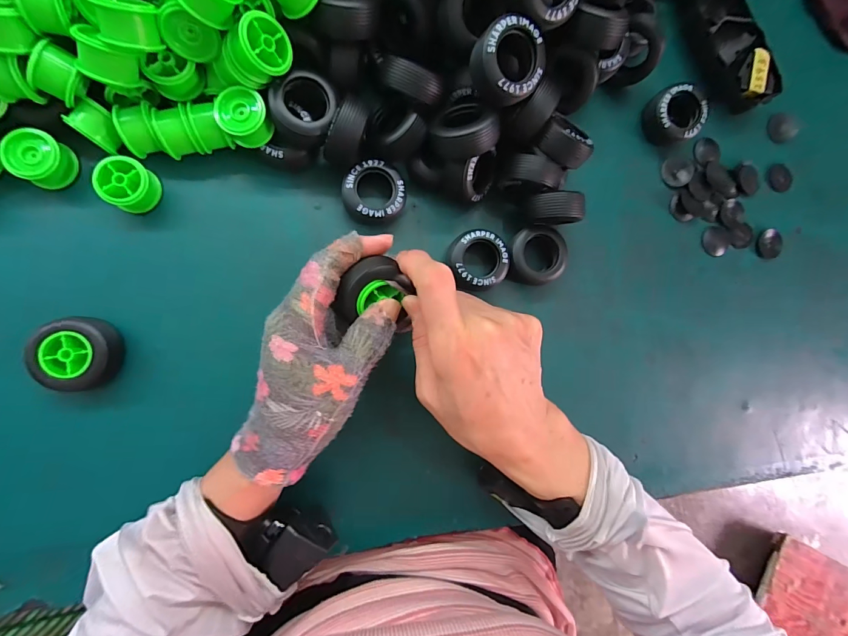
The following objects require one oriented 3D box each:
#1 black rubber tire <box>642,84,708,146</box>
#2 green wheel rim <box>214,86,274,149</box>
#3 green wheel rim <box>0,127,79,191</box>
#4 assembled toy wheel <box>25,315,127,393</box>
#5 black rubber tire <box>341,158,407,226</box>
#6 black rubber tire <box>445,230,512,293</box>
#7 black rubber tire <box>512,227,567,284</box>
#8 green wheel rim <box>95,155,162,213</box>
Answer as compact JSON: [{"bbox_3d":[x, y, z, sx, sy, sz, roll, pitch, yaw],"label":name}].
[{"bbox_3d":[0.230,-0.187,0.346,0.042,0.026,0.044,0,90,-7],"label":"black rubber tire"},{"bbox_3d":[-0.126,-0.140,0.267,0.032,0.024,0.031,0,88,-8],"label":"green wheel rim"},{"bbox_3d":[-0.267,-0.110,0.263,0.031,0.021,0.034,0,88,-8],"label":"green wheel rim"},{"bbox_3d":[-0.238,0.026,0.264,0.047,0.028,0.049,0,88,-8],"label":"assembled toy wheel"},{"bbox_3d":[-0.039,-0.100,0.301,0.048,0.026,0.045,9,89,-7],"label":"black rubber tire"},{"bbox_3d":[0.044,-0.047,0.316,0.049,0.026,0.048,0,90,-7],"label":"black rubber tire"},{"bbox_3d":[0.095,-0.052,0.323,0.047,0.023,0.046,0,90,-7],"label":"black rubber tire"},{"bbox_3d":[-0.211,-0.095,0.270,0.031,0.022,0.033,0,90,-7],"label":"green wheel rim"}]

